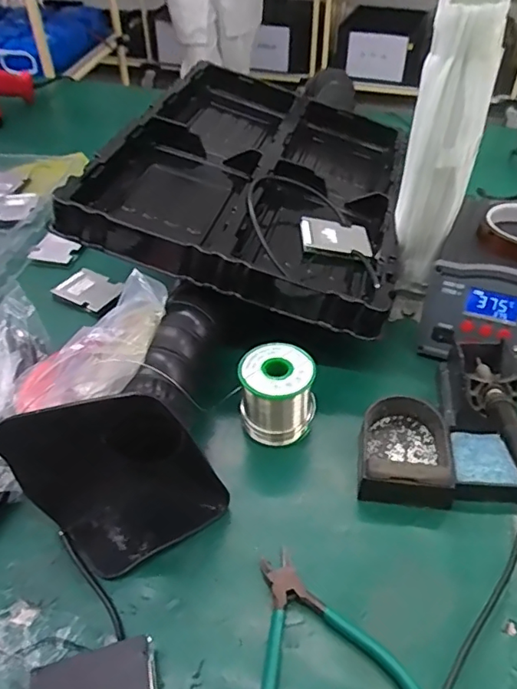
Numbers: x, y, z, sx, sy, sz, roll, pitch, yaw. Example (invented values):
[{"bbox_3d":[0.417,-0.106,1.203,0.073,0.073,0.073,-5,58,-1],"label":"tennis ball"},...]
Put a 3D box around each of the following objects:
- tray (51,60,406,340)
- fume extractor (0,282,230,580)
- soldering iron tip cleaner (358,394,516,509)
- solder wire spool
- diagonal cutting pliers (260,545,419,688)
[{"bbox_3d":[0.017,-0.222,0.706,0.334,0.063,0.501,21,45,-1],"label":"tray"},{"bbox_3d":[-0.070,0.041,0.469,0.127,0.133,0.274,16,46,17],"label":"fume extractor"},{"bbox_3d":[0.155,0.093,0.486,0.132,0.036,0.104,0,43,1],"label":"soldering iron tip cleaner"},{"bbox_3d":[0.018,0.047,0.516,0.069,0.077,0.065,-1,43,1],"label":"solder wire spool"},{"bbox_3d":[0.045,0.204,0.371,0.109,0.022,0.142,-9,44,-9],"label":"diagonal cutting pliers"}]

